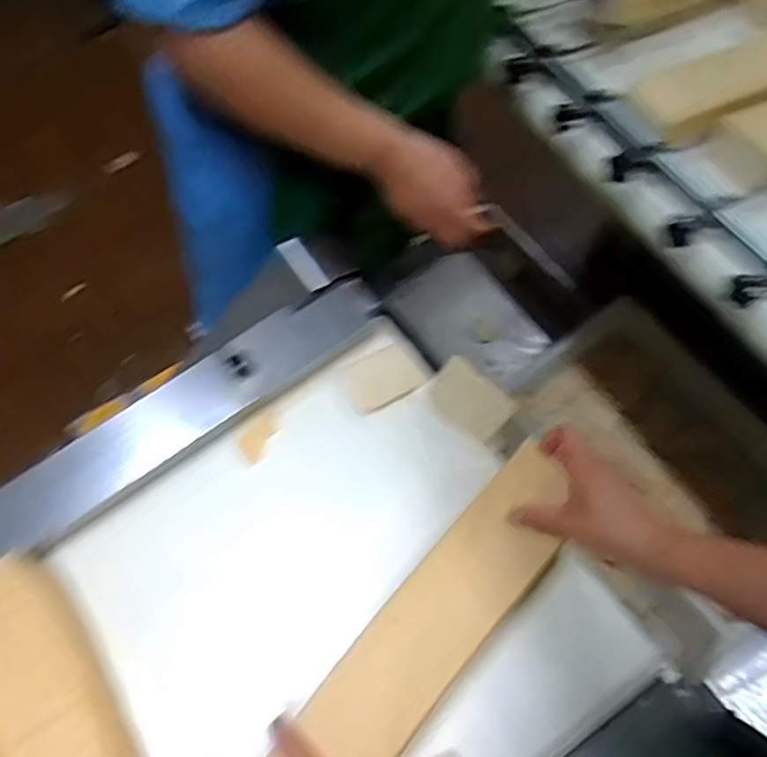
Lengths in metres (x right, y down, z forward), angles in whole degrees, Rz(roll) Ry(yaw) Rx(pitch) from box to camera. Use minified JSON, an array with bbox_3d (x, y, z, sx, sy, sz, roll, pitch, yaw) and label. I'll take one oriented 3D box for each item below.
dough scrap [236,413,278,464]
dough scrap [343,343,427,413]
[{"bbox_3d":[-0.121,0.059,0.696,0.046,0.004,0.028,-39,92,-1],"label":"dough scrap"},{"bbox_3d":[0.000,-0.002,0.686,0.068,0.013,0.050,-27,92,-2],"label":"dough scrap"}]

